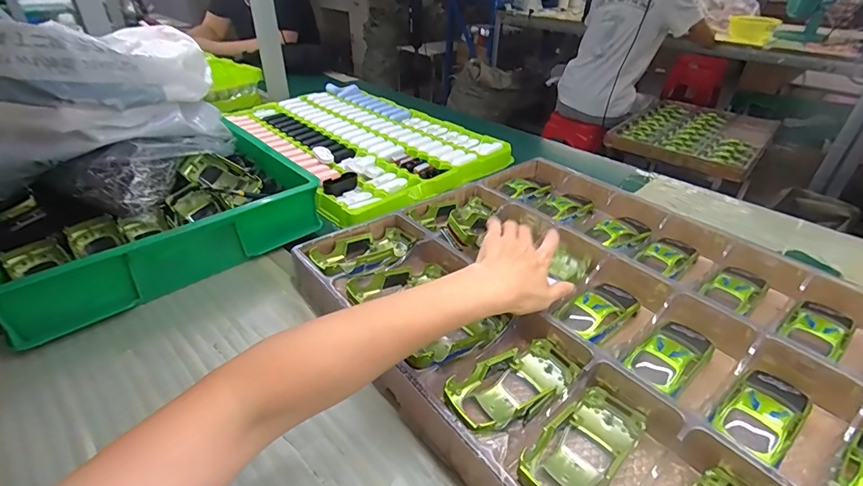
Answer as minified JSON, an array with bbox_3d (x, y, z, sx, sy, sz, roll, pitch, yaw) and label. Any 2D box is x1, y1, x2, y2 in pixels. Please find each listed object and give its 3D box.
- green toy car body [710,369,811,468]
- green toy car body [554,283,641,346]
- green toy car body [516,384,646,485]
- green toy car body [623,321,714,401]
[{"bbox_3d":[0.283,0.142,0.359,0.106,0.030,0.049,-24,42,-32],"label":"green toy car body"},{"bbox_3d":[0.183,0.070,0.458,0.100,0.024,0.050,-26,43,-34],"label":"green toy car body"},{"bbox_3d":[0.121,0.160,0.334,0.120,0.033,0.051,-27,44,-34],"label":"green toy car body"},{"bbox_3d":[0.234,0.106,0.409,0.100,0.027,0.050,-24,42,-32],"label":"green toy car body"}]

